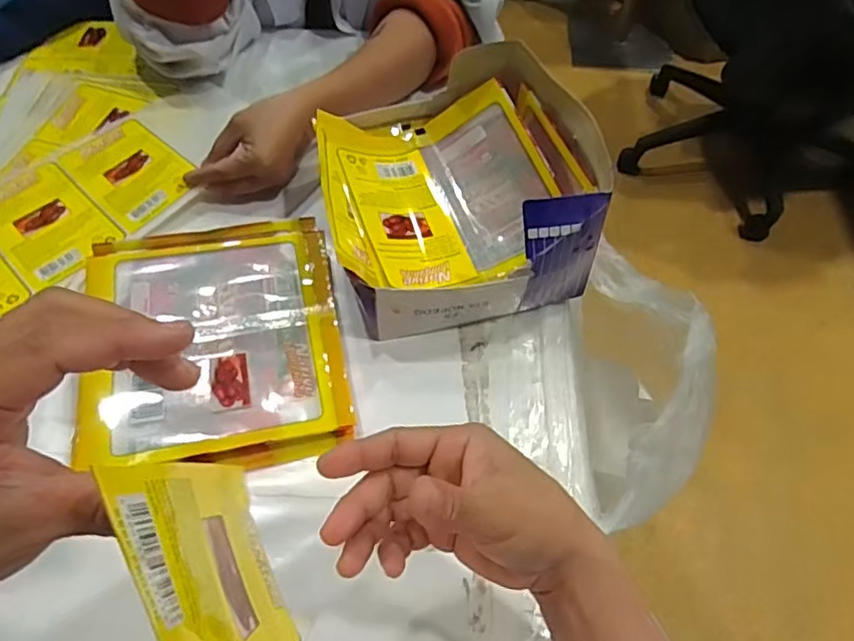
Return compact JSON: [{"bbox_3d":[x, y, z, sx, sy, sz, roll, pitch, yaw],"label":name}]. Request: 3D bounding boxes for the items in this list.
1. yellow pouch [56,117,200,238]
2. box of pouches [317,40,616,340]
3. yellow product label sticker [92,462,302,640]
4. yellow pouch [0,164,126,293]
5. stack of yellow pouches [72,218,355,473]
[{"bbox_3d":[-0.270,-0.138,0.572,0.133,0.008,0.083,39,63,23],"label":"yellow pouch"},{"bbox_3d":[0.023,-0.109,0.506,0.198,0.099,0.212,-9,56,-7],"label":"box of pouches"},{"bbox_3d":[-0.069,0.088,0.219,0.008,0.130,0.080,-25,78,-8],"label":"yellow product label sticker"},{"bbox_3d":[-0.328,-0.083,0.540,0.128,0.014,0.084,40,63,23],"label":"yellow pouch"},{"bbox_3d":[-0.155,0.001,0.465,0.175,0.028,0.217,-9,56,-7],"label":"stack of yellow pouches"}]

